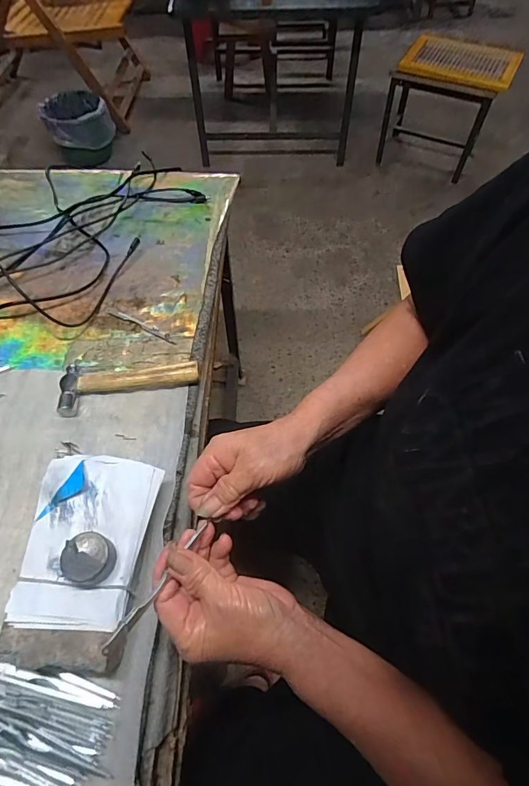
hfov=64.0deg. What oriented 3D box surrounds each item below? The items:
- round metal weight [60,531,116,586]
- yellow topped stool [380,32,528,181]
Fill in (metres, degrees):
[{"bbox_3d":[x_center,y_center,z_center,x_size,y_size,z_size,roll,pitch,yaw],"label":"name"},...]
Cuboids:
[{"bbox_3d":[-0.143,0.135,0.344,0.036,0.020,0.037,0,59,1],"label":"round metal weight"},{"bbox_3d":[0.562,-0.904,1.347,0.336,0.307,0.212,26,63,16],"label":"yellow topped stool"}]

